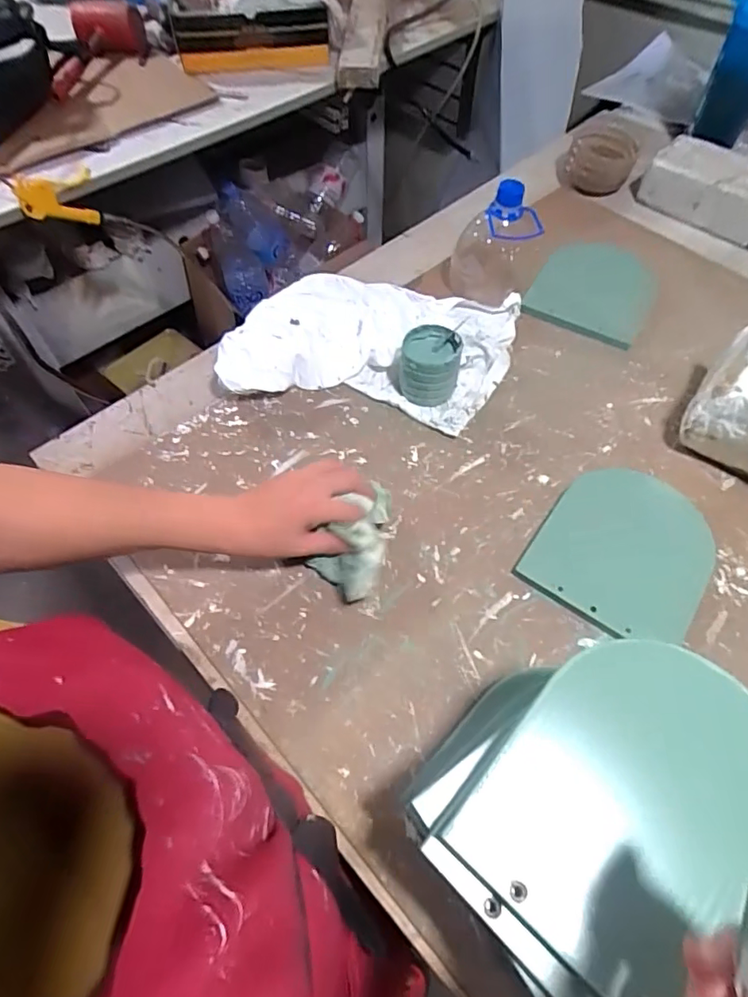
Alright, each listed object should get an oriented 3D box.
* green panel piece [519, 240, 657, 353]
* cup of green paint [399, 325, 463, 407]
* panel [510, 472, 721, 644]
[{"bbox_3d":[0.287,-0.273,0.690,0.140,0.016,0.168,27,62,14],"label":"green panel piece"},{"bbox_3d":[0.061,-0.147,0.591,0.061,0.063,0.065,1,59,-1],"label":"cup of green paint"},{"bbox_3d":[0.240,0.045,0.511,0.147,0.013,0.178,33,64,16],"label":"panel"}]

